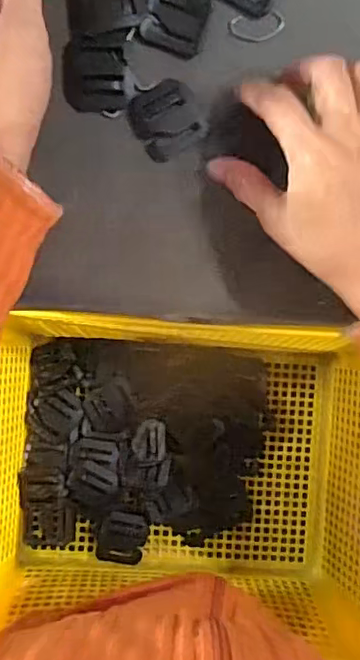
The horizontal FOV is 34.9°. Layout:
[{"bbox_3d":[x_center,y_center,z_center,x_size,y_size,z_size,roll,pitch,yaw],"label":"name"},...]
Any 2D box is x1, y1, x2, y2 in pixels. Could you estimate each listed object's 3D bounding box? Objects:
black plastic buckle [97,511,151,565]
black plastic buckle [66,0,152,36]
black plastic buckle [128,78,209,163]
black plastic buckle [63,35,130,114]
[{"bbox_3d":[-0.047,0.170,0.468,0.038,0.005,0.043,16,91,-4],"label":"black plastic buckle"},{"bbox_3d":[-0.041,-0.195,0.338,0.052,0.004,0.035,-10,93,-3],"label":"black plastic buckle"},{"bbox_3d":[-0.007,-0.127,0.346,0.040,0.004,0.041,-31,94,-2],"label":"black plastic buckle"},{"bbox_3d":[-0.050,-0.152,0.340,0.038,0.004,0.042,-2,92,-4],"label":"black plastic buckle"}]

